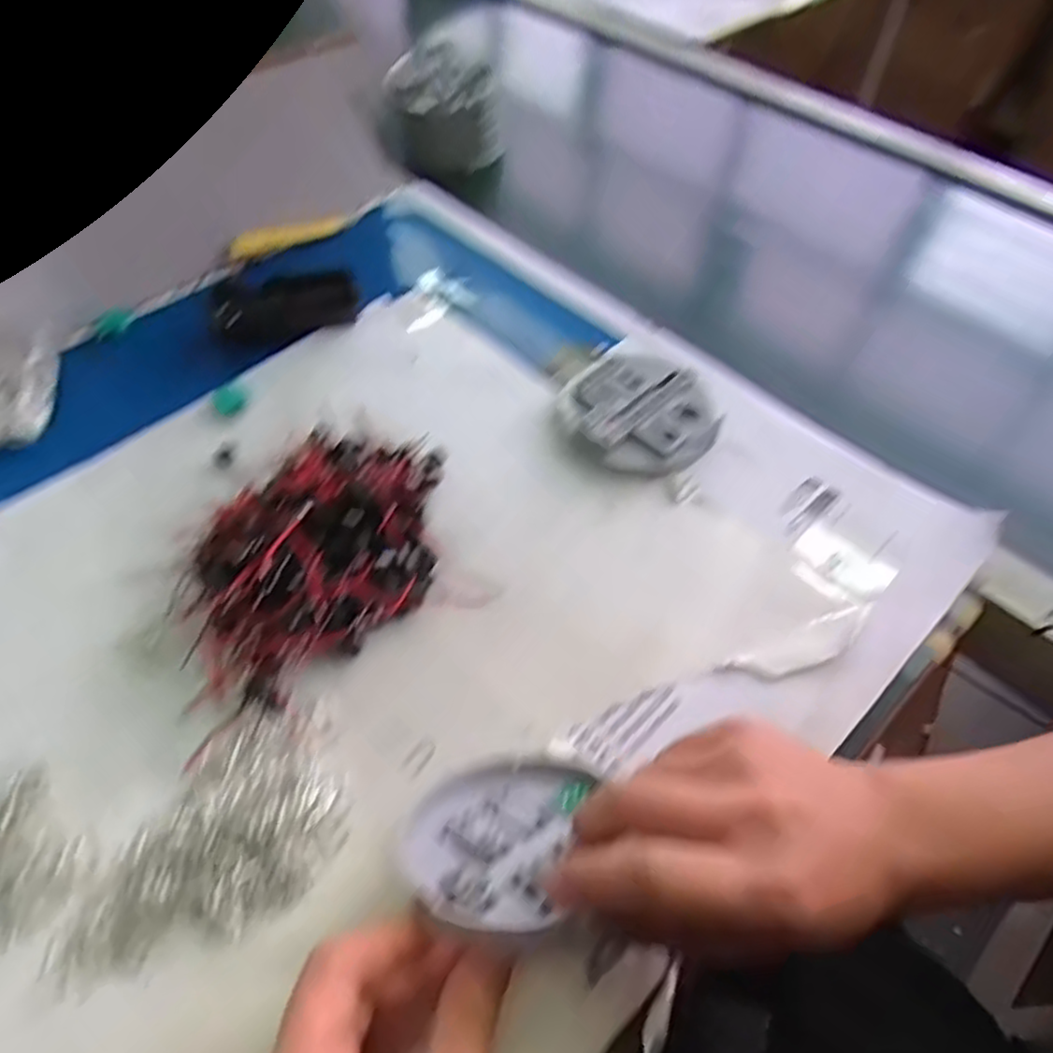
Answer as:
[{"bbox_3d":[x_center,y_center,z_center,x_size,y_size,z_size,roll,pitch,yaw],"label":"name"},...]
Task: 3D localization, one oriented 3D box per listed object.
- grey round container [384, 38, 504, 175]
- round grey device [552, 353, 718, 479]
[{"bbox_3d":[-0.082,-0.408,0.689,0.101,0.078,0.102,0,54,0],"label":"grey round container"},{"bbox_3d":[0.076,-0.076,0.479,0.102,0.033,0.088,20,55,13],"label":"round grey device"}]

